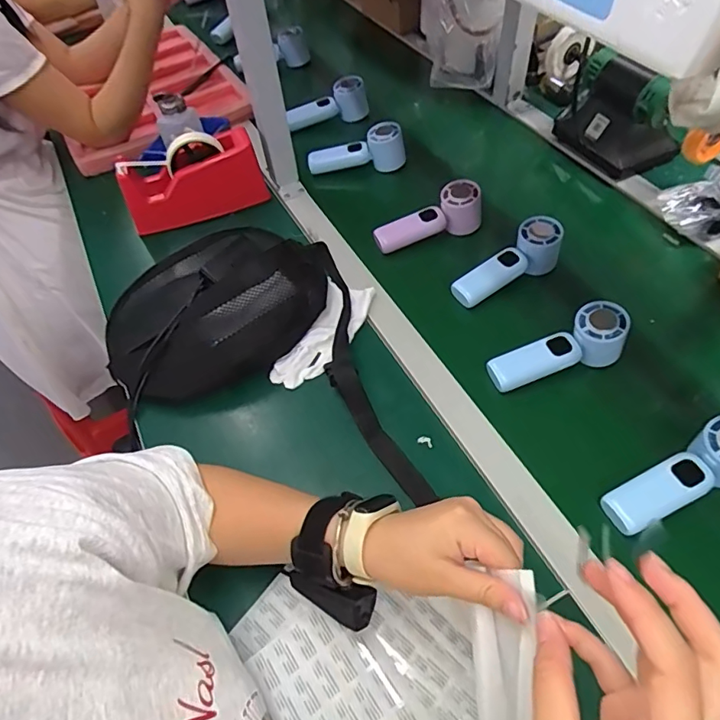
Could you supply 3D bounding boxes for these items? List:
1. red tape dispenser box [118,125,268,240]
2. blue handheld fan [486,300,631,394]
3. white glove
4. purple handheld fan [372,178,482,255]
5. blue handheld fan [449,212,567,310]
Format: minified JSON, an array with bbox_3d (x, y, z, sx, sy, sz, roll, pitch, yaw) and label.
[{"bbox_3d":[-0.254,-0.272,0.762,0.204,0.100,0.068,-21,55,-11],"label":"red tape dispenser box"},{"bbox_3d":[0.222,-0.007,0.568,0.157,0.057,0.052,-24,54,6],"label":"blue handheld fan"},{"bbox_3d":[-0.042,-0.034,0.627,0.066,0.025,0.171,19,58,17],"label":"white glove"},{"bbox_3d":[0.097,-0.195,0.715,0.156,0.059,0.048,-24,55,5],"label":"purple handheld fan"},{"bbox_3d":[0.191,-0.119,0.653,0.158,0.055,0.054,-33,57,-3],"label":"blue handheld fan"}]

